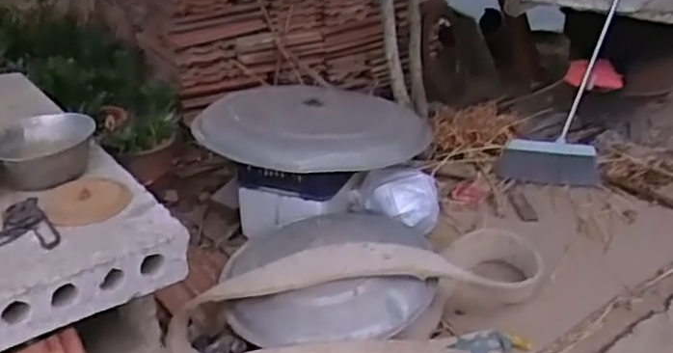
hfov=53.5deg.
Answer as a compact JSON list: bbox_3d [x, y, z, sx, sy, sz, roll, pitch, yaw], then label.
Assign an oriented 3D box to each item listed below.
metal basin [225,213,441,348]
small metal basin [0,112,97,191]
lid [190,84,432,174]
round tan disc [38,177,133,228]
[{"bbox_3d":[-0.016,0.201,1.432,0.431,0.108,0.431,0,29,0],"label":"metal basin"},{"bbox_3d":[-0.473,-0.043,1.090,0.158,0.067,0.139,-13,32,-21],"label":"small metal basin"},{"bbox_3d":[-0.058,-0.141,1.689,0.531,0.086,0.430,14,32,23],"label":"lid"},{"bbox_3d":[-0.390,0.035,1.033,0.127,0.012,0.125,0,29,0],"label":"round tan disc"}]

